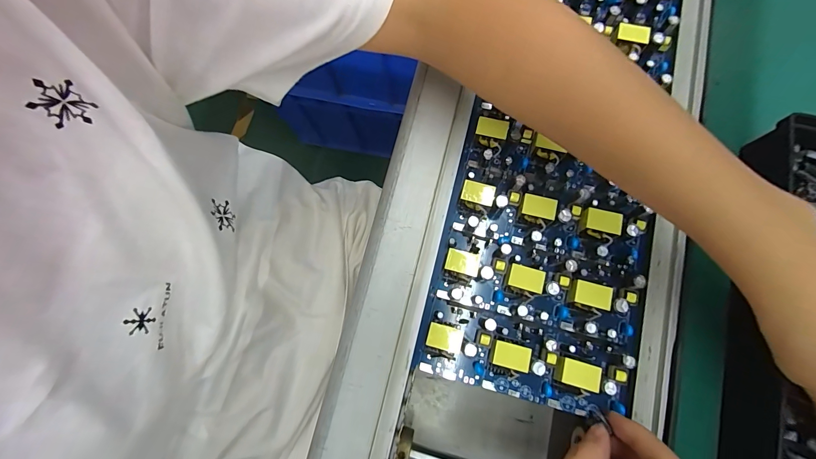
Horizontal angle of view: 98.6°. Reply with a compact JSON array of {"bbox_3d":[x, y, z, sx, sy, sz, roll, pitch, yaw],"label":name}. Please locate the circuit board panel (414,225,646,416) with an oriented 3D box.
[{"bbox_3d":[0.086,0.037,0.230,0.135,0.022,0.050,13,81,5],"label":"circuit board panel"}]

